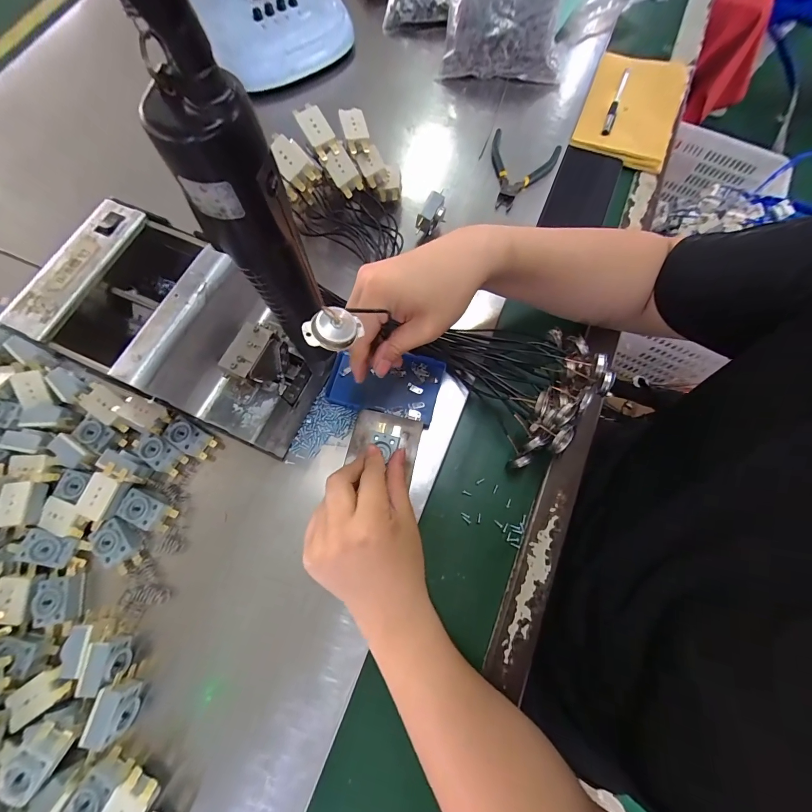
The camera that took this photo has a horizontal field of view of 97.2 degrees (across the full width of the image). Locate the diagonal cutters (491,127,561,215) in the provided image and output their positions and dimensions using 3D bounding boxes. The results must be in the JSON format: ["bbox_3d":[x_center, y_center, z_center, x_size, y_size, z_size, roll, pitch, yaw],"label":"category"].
[{"bbox_3d":[0.145,-0.300,0.460,0.086,0.015,0.111,18,76,0],"label":"diagonal cutters"}]

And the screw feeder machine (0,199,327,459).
[{"bbox_3d":[-0.174,-0.050,0.307,0.183,0.137,0.123,26,75,7],"label":"screw feeder machine"}]

